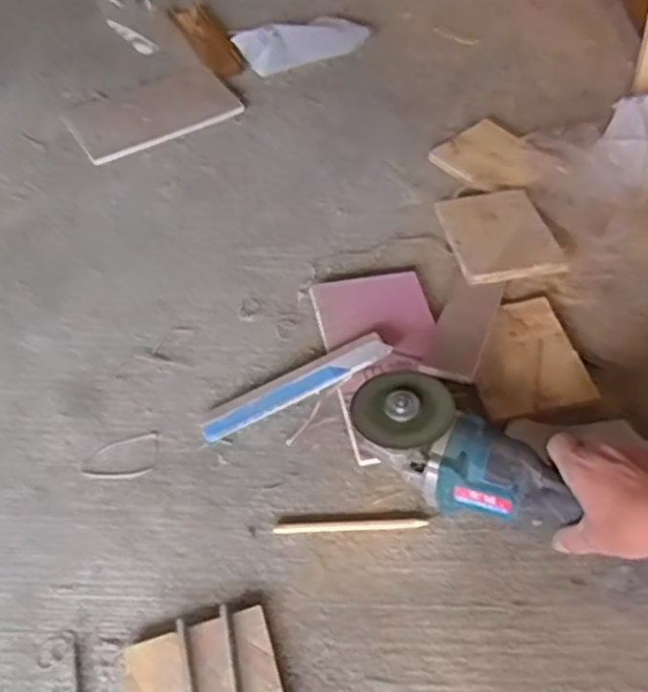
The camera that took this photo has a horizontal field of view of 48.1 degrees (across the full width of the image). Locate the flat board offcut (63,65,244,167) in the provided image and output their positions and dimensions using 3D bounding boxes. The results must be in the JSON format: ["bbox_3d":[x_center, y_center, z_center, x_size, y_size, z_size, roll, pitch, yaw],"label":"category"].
[{"bbox_3d":[-0.238,-0.328,1.004,0.218,0.007,0.138,-28,56,-20],"label":"flat board offcut"}]

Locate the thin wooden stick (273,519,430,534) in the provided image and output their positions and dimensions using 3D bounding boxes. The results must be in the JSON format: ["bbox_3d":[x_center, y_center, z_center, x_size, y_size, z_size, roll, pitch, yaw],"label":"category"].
[{"bbox_3d":[0.024,0.153,0.618,0.129,0.004,0.009,-2,51,-1],"label":"thin wooden stick"}]

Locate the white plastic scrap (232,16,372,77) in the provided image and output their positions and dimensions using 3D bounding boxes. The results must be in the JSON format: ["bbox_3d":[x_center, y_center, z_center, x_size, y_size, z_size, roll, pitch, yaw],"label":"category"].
[{"bbox_3d":[-0.026,-0.464,1.093,0.206,0.044,0.073,-17,53,-12],"label":"white plastic scrap"}]

